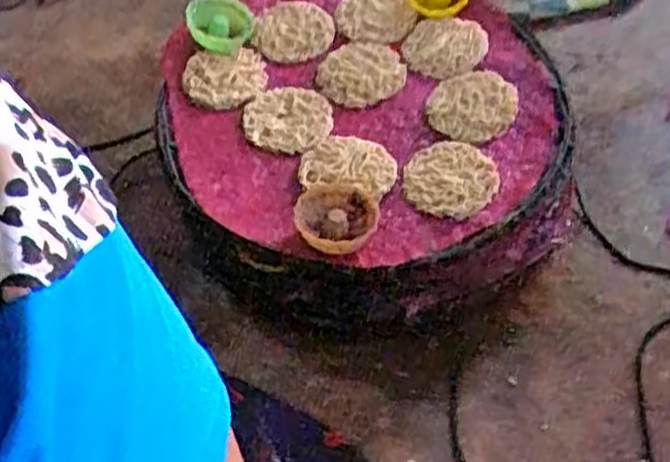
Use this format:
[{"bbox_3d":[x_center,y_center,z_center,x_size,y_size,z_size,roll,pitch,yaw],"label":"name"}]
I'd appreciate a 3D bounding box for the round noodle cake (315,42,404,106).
[{"bbox_3d":[0.025,-0.142,0.707,0.079,0.031,0.064,10,54,12],"label":"round noodle cake"}]

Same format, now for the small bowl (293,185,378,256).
[{"bbox_3d":[0.001,-0.012,0.587,0.061,0.017,0.060,-2,52,3],"label":"small bowl"}]

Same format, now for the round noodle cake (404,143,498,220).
[{"bbox_3d":[0.091,-0.042,0.621,0.073,0.016,0.069,-2,52,3],"label":"round noodle cake"}]

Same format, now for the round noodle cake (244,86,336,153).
[{"bbox_3d":[-0.042,-0.095,0.677,0.075,0.014,0.066,4,53,8],"label":"round noodle cake"}]

